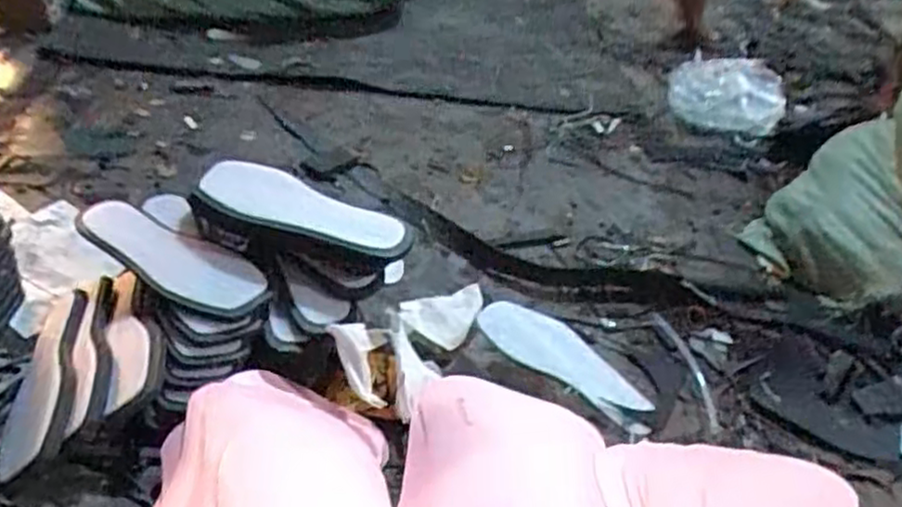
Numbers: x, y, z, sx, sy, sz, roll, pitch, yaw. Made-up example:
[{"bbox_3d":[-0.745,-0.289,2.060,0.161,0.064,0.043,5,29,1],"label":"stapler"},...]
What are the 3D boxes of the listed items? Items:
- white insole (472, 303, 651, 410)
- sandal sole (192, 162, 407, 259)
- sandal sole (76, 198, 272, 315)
[{"bbox_3d":[0.141,0.119,0.877,0.220,0.024,0.082,27,44,22],"label":"white insole"},{"bbox_3d":[-0.165,-0.051,0.816,0.265,0.033,0.088,25,43,19],"label":"sandal sole"},{"bbox_3d":[-0.311,0.002,0.808,0.249,0.033,0.078,26,43,20],"label":"sandal sole"}]

